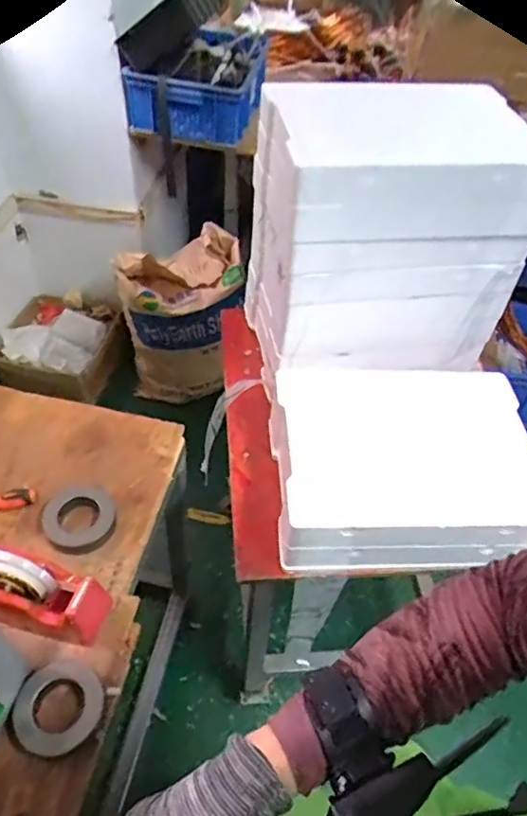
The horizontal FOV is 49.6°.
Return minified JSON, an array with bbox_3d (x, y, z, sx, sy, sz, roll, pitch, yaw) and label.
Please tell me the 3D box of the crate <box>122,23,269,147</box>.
[{"bbox_3d":[-0.159,-0.869,1.497,0.288,0.169,0.467,11,49,4],"label":"crate"}]

